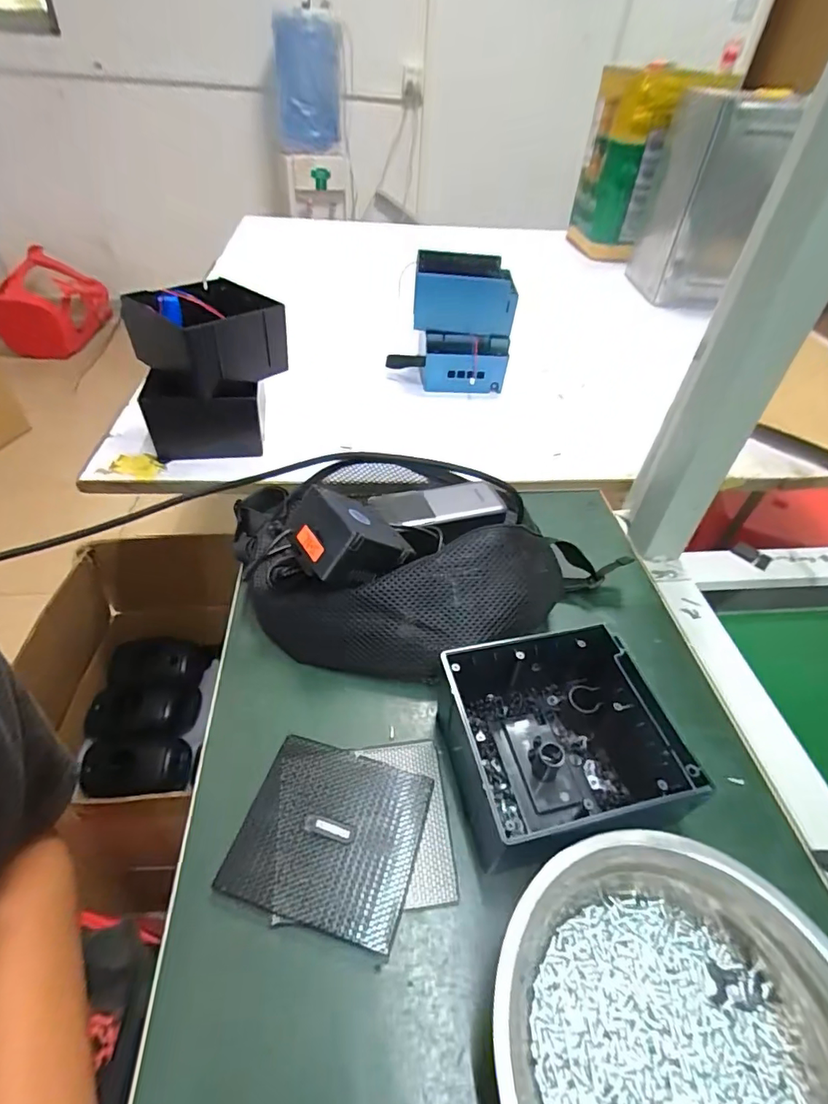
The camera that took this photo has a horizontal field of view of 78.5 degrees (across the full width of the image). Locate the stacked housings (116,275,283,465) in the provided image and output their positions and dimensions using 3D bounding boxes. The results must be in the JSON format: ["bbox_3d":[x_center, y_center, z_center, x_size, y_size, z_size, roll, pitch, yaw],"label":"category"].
[{"bbox_3d":[-0.227,-0.208,0.576,0.164,0.146,0.151,-8,46,-13],"label":"stacked housings"}]

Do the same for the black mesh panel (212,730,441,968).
[{"bbox_3d":[-0.052,0.176,0.318,0.107,0.008,0.098,14,45,9],"label":"black mesh panel"}]

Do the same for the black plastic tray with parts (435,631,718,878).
[{"bbox_3d":[0.092,0.124,0.334,0.137,0.071,0.127,-1,45,-7],"label":"black plastic tray with parts"}]

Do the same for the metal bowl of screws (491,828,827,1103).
[{"bbox_3d":[0.120,0.233,0.235,0.164,0.067,0.166,3,45,-3],"label":"metal bowl of screws"}]

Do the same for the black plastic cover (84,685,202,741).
[{"bbox_3d":[-0.461,0.278,0.867,0.167,0.030,0.093,-2,45,-8],"label":"black plastic cover"}]

